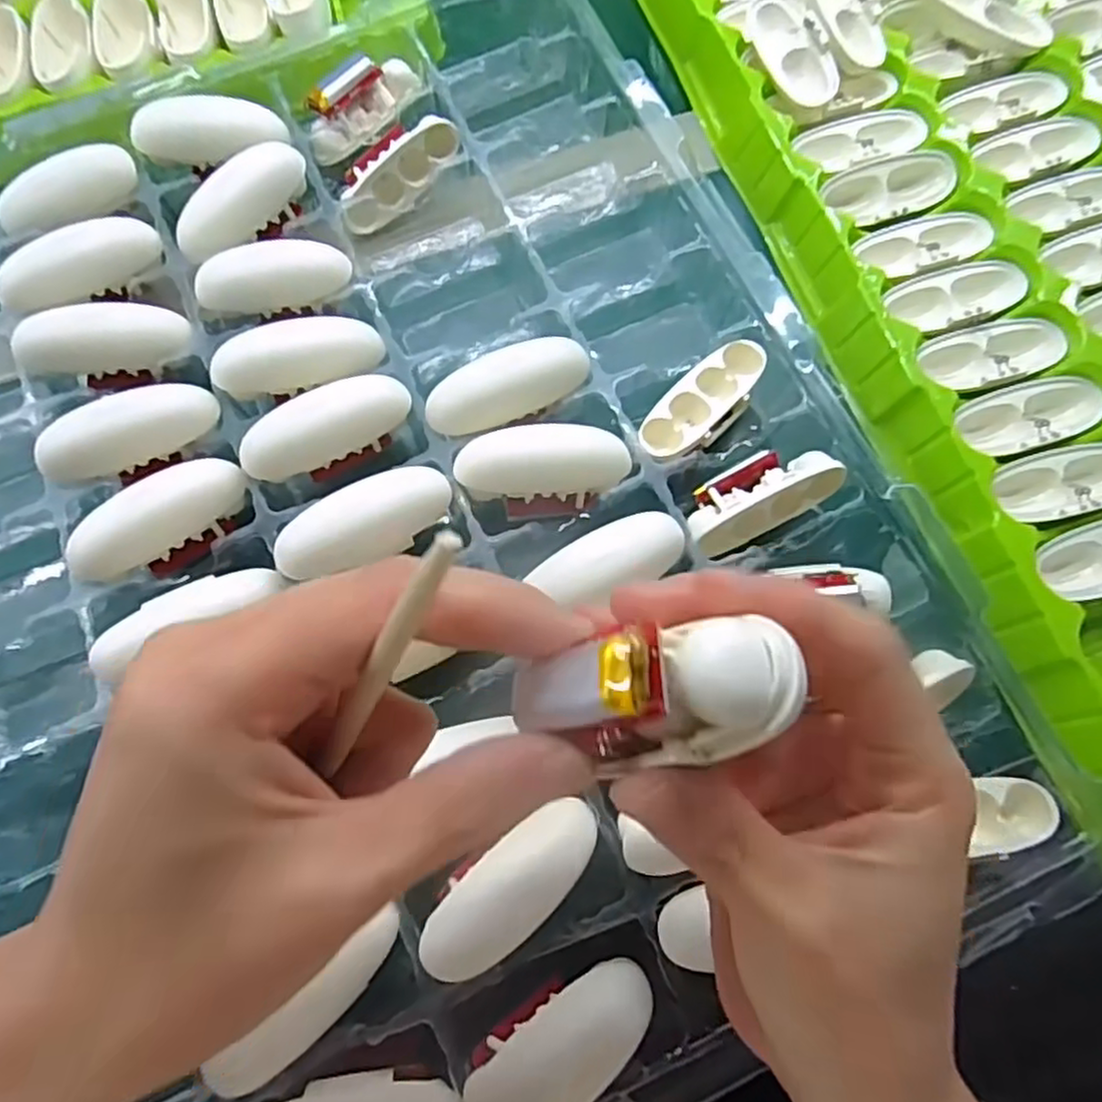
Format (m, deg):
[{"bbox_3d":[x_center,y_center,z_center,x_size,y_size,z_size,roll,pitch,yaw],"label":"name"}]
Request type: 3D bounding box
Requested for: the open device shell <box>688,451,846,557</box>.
[{"bbox_3d":[0.080,-0.021,0.278,0.060,0.024,0.027,-25,73,-7],"label":"open device shell"}]

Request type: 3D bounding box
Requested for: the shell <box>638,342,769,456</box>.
[{"bbox_3d":[0.062,-0.060,0.290,0.027,0.015,0.063,42,77,13],"label":"shell"}]

